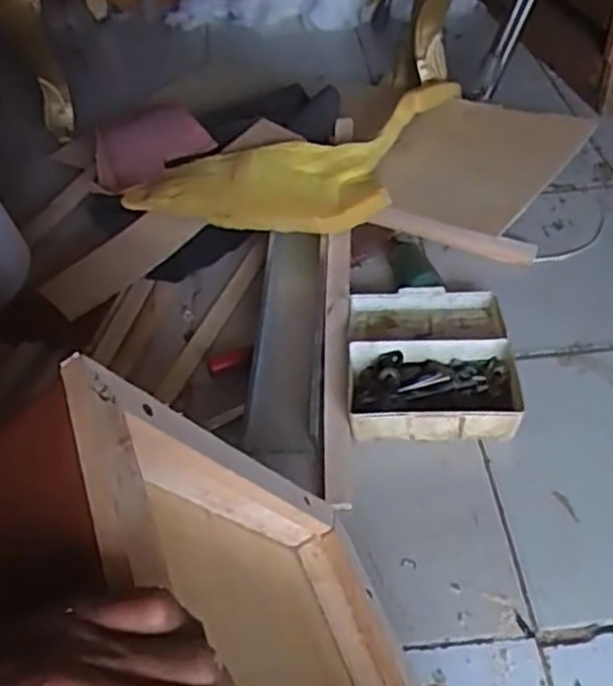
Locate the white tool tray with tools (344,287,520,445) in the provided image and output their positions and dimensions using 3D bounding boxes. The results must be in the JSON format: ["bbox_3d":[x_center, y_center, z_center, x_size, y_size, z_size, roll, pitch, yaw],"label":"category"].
[{"bbox_3d":[0.133,0.016,0.771,0.171,0.049,0.200,0,47,4],"label":"white tool tray with tools"}]

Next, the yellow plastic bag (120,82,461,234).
[{"bbox_3d":[0.041,-0.242,0.927,0.515,0.070,0.196,-26,50,-19],"label":"yellow plastic bag"}]

